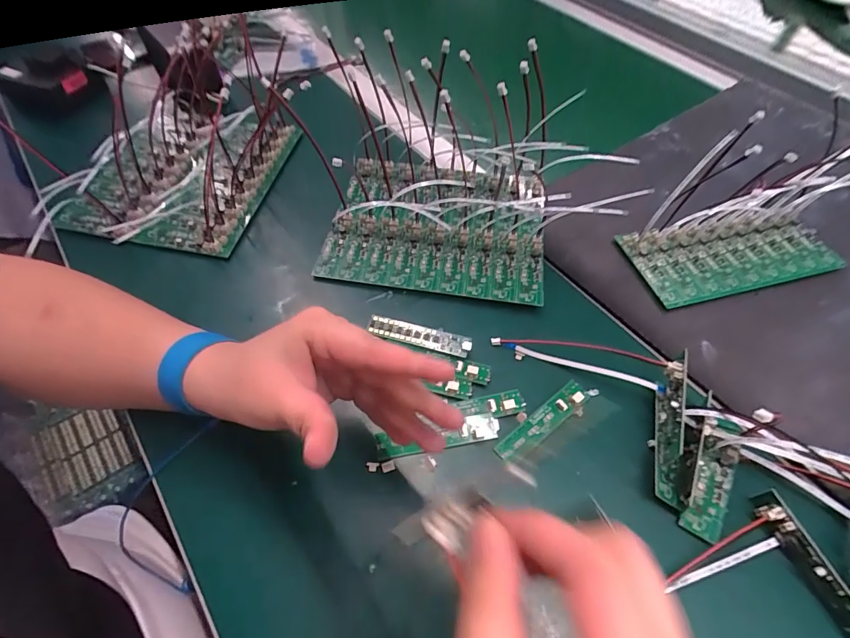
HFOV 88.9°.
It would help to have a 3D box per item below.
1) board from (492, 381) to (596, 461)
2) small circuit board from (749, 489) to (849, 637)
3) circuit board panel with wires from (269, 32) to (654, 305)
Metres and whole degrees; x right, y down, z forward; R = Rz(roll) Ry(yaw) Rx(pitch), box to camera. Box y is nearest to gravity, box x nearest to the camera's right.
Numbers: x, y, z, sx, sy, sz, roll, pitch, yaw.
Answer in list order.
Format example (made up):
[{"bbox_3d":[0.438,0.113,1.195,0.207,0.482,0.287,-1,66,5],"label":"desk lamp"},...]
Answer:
[{"bbox_3d":[0.088,0.071,0.310,0.089,0.012,0.020,-31,62,-22],"label":"board"},{"bbox_3d":[0.227,0.145,0.255,0.014,0.018,0.082,-20,58,-16],"label":"small circuit board"},{"bbox_3d":[0.013,-0.129,0.364,0.198,0.135,0.167,10,55,4],"label":"circuit board panel with wires"}]

